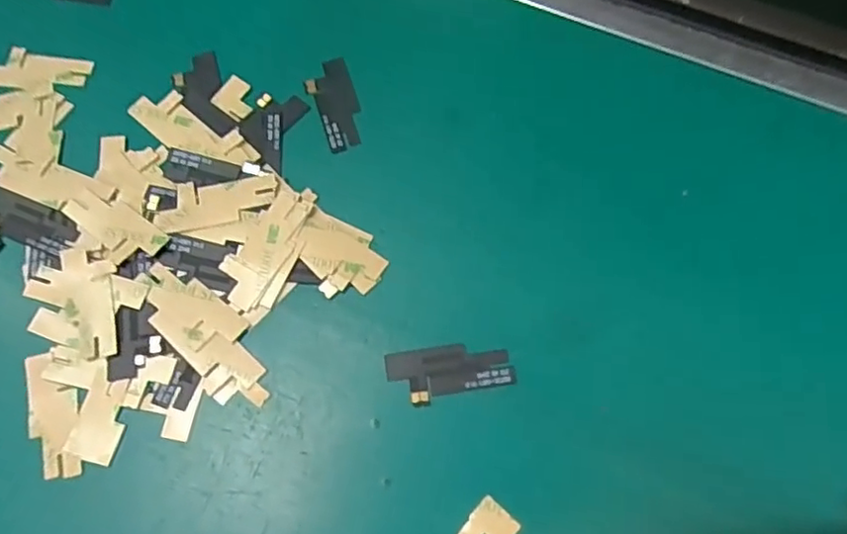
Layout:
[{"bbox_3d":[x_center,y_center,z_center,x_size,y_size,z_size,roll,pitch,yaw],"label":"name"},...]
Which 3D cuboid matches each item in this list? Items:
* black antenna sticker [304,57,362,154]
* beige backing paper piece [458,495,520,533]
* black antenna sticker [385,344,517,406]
[{"bbox_3d":[-0.033,-0.063,0.240,0.017,0.004,0.039,-18,69,-7],"label":"black antenna sticker"},{"bbox_3d":[0.019,0.079,0.186,0.013,0.004,0.018,41,74,15],"label":"beige backing paper piece"},{"bbox_3d":[0.009,0.034,0.204,0.040,0.004,0.017,-8,68,-3],"label":"black antenna sticker"}]

